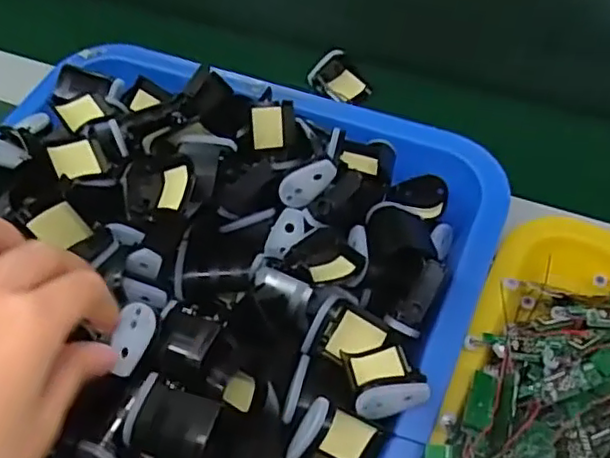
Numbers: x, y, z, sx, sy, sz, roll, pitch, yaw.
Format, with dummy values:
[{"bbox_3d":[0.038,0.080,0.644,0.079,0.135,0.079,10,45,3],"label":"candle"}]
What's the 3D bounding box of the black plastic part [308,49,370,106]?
[{"bbox_3d":[0.026,-0.117,0.484,0.039,0.021,0.041,-33,61,-17],"label":"black plastic part"}]

